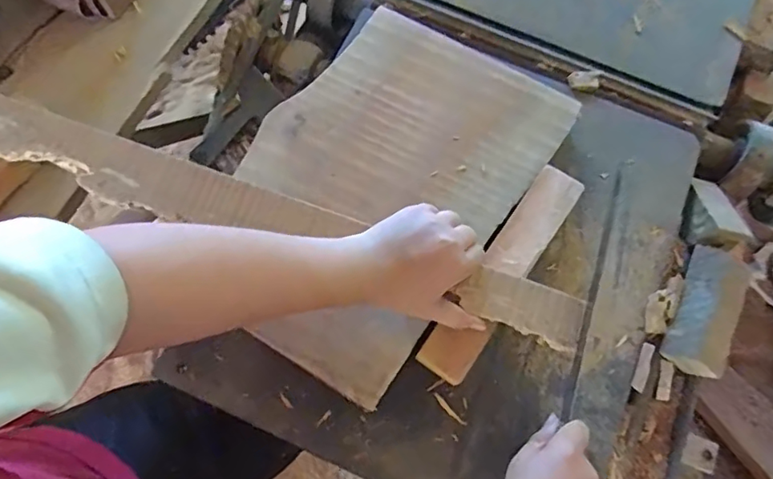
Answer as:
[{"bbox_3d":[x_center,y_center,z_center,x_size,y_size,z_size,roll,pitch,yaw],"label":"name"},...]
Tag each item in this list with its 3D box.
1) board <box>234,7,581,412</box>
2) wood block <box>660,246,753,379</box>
[{"bbox_3d":[-0.008,-0.059,0.517,0.240,0.015,0.355,36,74,9],"label":"board"},{"bbox_3d":[0.304,0.066,0.506,0.055,0.027,0.120,27,73,6],"label":"wood block"}]

